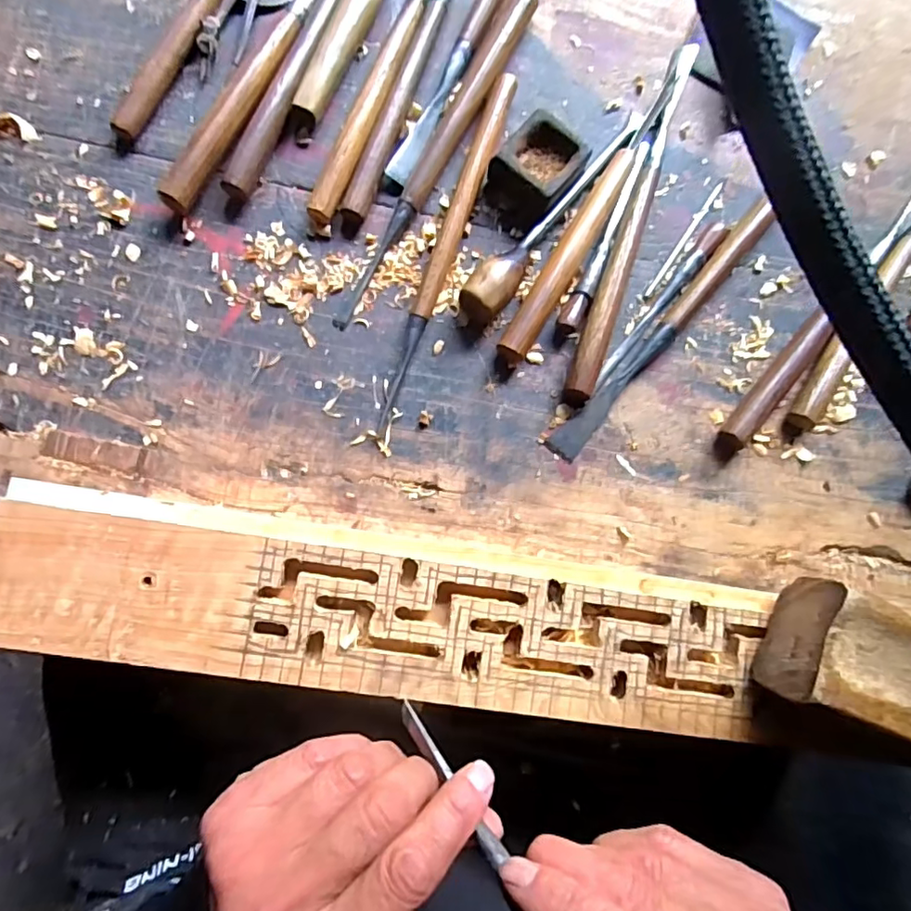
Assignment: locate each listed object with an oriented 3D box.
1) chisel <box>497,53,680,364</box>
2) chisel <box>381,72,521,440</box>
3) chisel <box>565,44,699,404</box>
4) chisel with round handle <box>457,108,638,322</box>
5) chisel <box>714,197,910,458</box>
[{"bbox_3d":[0.093,-0.156,0.363,0.022,0.018,0.233,32,81,-1],"label":"chisel"},{"bbox_3d":[-0.007,-0.129,0.352,0.017,0.015,0.239,20,81,-3],"label":"chisel"},{"bbox_3d":[0.119,-0.153,0.365,0.022,0.017,0.260,21,81,-2],"label":"chisel"},{"bbox_3d":[0.065,-0.156,0.357,0.025,0.028,0.183,39,81,0],"label":"chisel with round handle"},{"bbox_3d":[0.252,-0.099,0.371,0.019,0.016,0.258,41,81,1],"label":"chisel"}]

